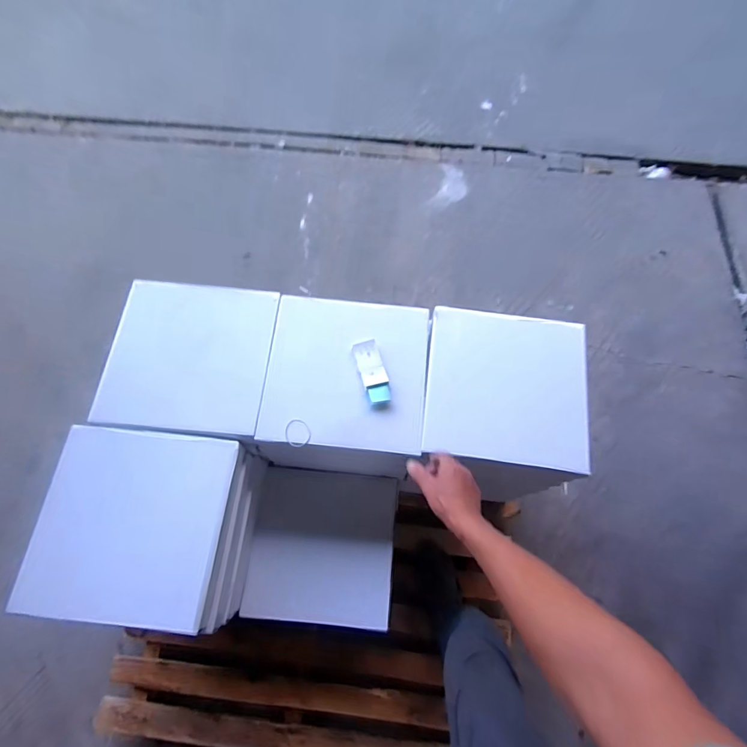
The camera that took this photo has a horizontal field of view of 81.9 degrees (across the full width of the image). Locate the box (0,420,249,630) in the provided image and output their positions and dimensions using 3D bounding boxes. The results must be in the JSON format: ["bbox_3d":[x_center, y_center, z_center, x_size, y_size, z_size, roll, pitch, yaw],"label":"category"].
[{"bbox_3d":[-0.430,0.267,0.774,0.324,0.049,0.316,5,70,0],"label":"box"}]

